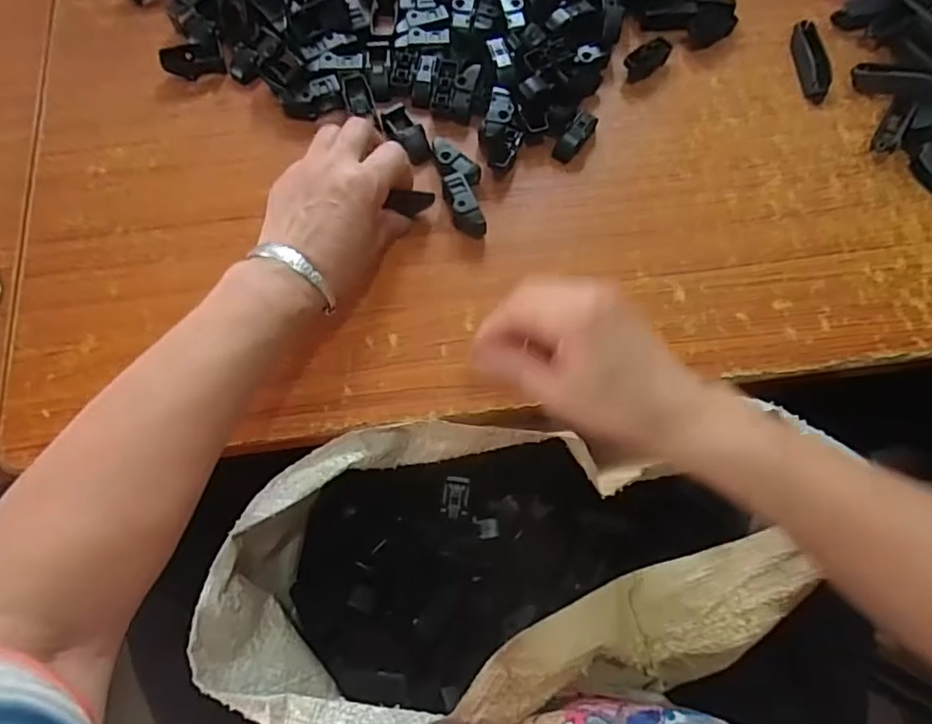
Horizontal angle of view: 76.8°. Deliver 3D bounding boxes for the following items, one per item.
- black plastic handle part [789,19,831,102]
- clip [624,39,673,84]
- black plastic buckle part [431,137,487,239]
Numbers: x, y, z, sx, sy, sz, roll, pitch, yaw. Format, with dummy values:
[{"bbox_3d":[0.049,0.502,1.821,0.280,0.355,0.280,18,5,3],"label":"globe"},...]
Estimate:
[{"bbox_3d":[0.295,-0.259,0.504,0.019,0.017,0.077,-3,72,-1],"label":"black plastic handle part"},{"bbox_3d":[0.156,-0.261,0.504,0.041,0.022,0.018,-34,75,-10],"label":"clip"},{"bbox_3d":[-0.004,-0.141,0.465,0.032,0.024,0.085,-12,72,-4],"label":"black plastic buckle part"}]

